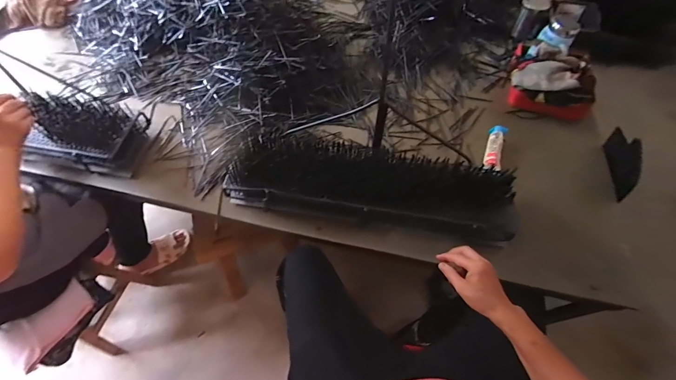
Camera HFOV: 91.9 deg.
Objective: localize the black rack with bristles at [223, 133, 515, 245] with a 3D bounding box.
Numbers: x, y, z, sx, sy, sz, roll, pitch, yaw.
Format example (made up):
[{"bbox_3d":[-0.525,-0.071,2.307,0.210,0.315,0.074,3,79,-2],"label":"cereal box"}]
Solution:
[{"bbox_3d":[0.061,-0.006,0.707,0.592,0.130,0.140,10,60,6],"label":"black rack with bristles"}]

